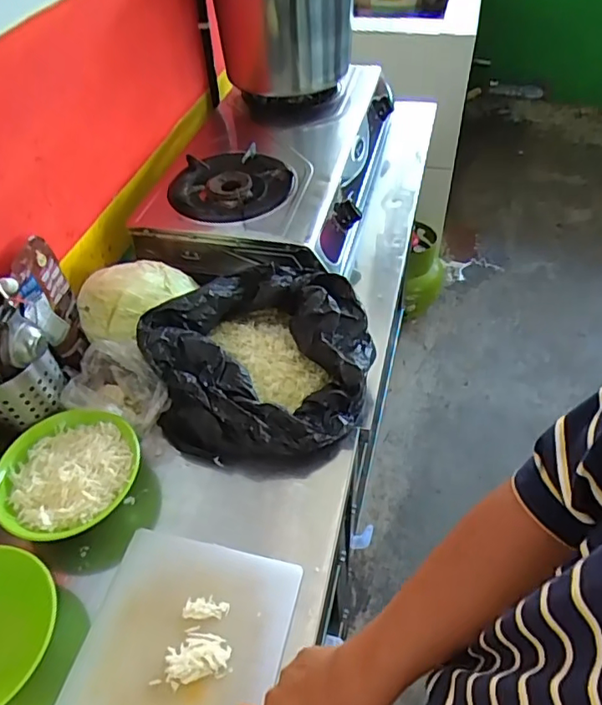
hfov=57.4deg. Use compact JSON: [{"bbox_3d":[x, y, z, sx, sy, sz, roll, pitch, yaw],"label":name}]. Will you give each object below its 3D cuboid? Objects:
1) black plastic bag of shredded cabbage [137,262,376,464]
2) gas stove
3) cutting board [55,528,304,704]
[{"bbox_3d":[-0.055,0.013,0.765,0.300,0.126,0.265,-6,47,-1],"label":"black plastic bag of shredded cabbage"},{"bbox_3d":[-0.048,-0.383,1.082,0.383,0.123,0.592,6,48,10],"label":"gas stove"},{"bbox_3d":[-0.136,0.339,0.550,0.206,0.014,0.303,9,49,12],"label":"cutting board"}]

